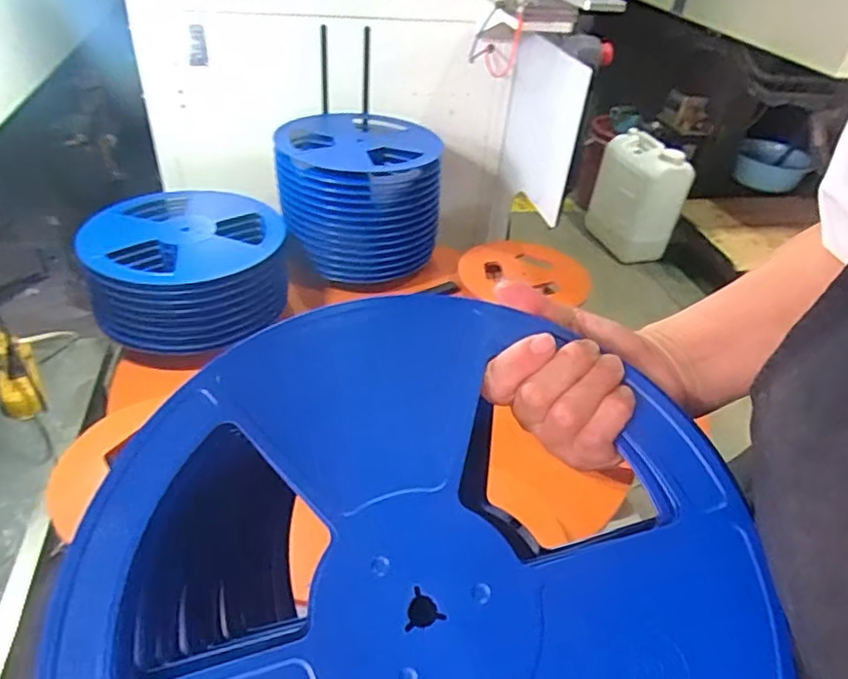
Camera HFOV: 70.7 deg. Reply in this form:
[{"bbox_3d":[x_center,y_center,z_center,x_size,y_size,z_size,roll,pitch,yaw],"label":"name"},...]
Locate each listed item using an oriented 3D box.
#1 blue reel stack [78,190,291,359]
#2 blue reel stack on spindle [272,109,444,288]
[{"bbox_3d":[-0.384,-0.121,1.000,0.295,0.144,0.266,-3,39,-11],"label":"blue reel stack"},{"bbox_3d":[-0.132,-0.280,1.179,0.296,0.230,0.269,-4,39,-13],"label":"blue reel stack on spindle"}]

